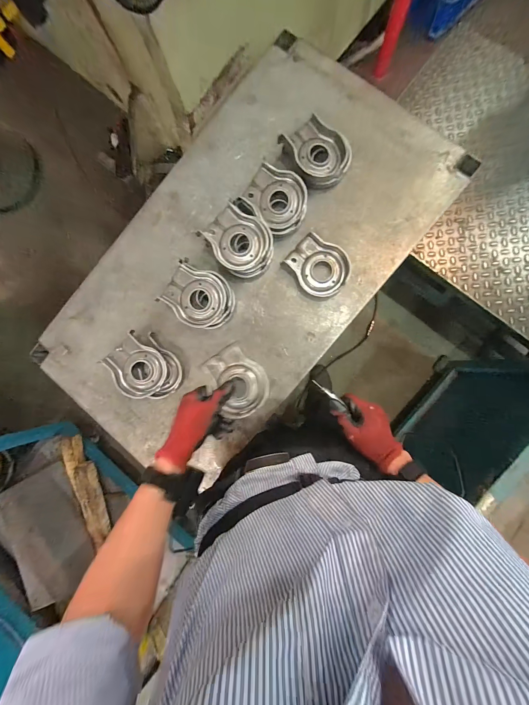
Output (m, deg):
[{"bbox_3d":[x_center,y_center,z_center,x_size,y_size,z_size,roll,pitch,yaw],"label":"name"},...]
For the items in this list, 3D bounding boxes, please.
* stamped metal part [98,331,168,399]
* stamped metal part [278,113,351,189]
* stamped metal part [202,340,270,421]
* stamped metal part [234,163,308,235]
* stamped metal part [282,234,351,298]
[{"bbox_3d":[-0.257,0.030,0.541,0.121,0.030,0.098,44,86,5],"label":"stamped metal part"},{"bbox_3d":[0.103,-0.389,0.522,0.128,0.039,0.103,45,93,6],"label":"stamped metal part"},{"bbox_3d":[-0.051,0.052,0.476,0.096,0.020,0.125,-44,78,0],"label":"stamped metal part"},{"bbox_3d":[0.019,-0.300,0.524,0.129,0.033,0.103,40,92,6],"label":"stamped metal part"},{"bbox_3d":[0.105,-0.169,0.523,0.120,0.029,0.095,43,92,6],"label":"stamped metal part"}]

